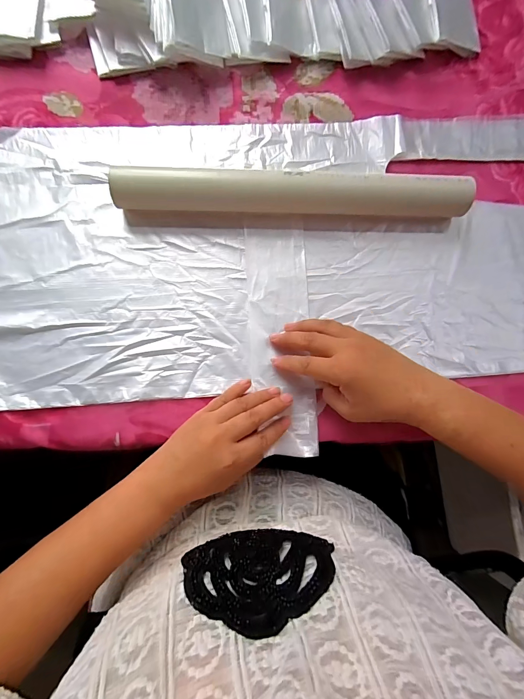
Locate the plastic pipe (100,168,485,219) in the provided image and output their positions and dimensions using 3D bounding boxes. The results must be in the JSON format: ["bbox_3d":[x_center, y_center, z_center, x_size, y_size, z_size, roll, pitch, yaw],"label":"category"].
[{"bbox_3d":[0.033,-0.155,0.340,0.344,0.041,0.033,0,84,-3],"label":"plastic pipe"}]

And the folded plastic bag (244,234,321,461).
[{"bbox_3d":[0.019,-0.013,0.340,0.063,0.013,0.229,-3,83,-2],"label":"folded plastic bag"}]

